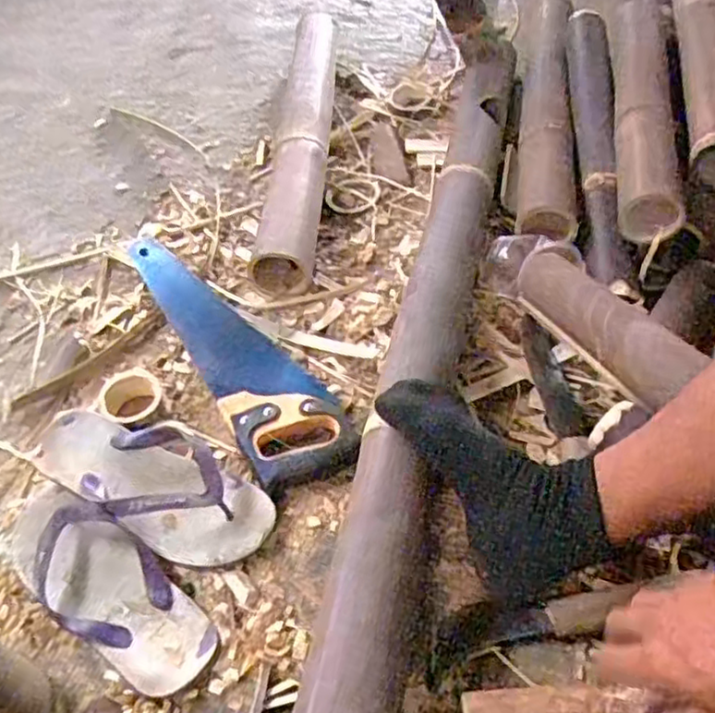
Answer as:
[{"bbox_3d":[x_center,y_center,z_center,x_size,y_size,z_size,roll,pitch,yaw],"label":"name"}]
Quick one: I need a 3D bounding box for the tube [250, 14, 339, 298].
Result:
[{"bbox_3d":[-0.088,-0.342,1.057,0.087,0.090,0.616,0,49,2],"label":"tube"}]

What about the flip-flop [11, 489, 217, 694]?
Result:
[{"bbox_3d":[-0.236,0.200,0.638,0.253,0.052,0.093,31,58,25],"label":"flip-flop"}]

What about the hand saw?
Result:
[{"bbox_3d":[-0.152,-0.021,0.832,0.113,0.022,0.441,-27,53,-20],"label":"hand saw"}]

